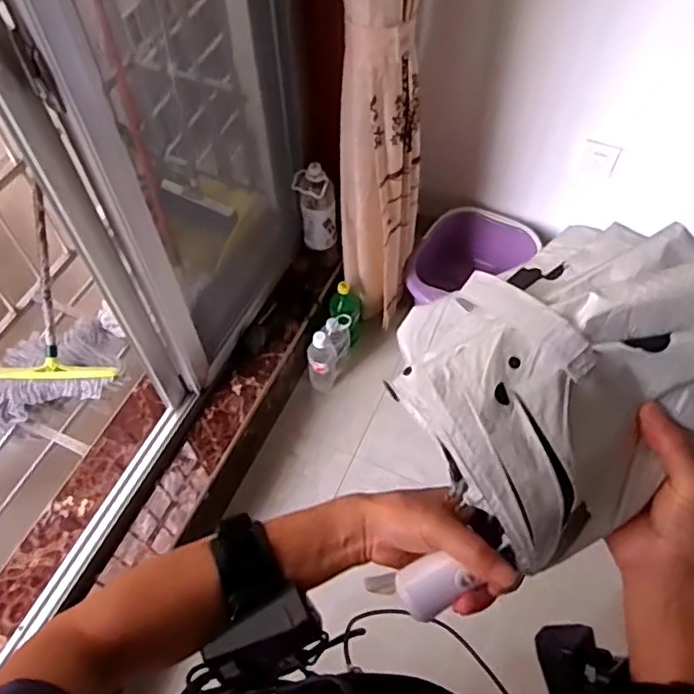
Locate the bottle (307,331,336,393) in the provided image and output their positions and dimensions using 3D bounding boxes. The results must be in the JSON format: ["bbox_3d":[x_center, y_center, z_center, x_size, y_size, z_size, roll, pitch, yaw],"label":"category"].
[{"bbox_3d":[-0.064,0.041,1.573,0.076,0.203,0.063,-9,57,-4],"label":"bottle"}]

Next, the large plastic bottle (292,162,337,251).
[{"bbox_3d":[-0.075,-0.336,1.473,0.073,0.232,0.091,-30,61,-17],"label":"large plastic bottle"}]

